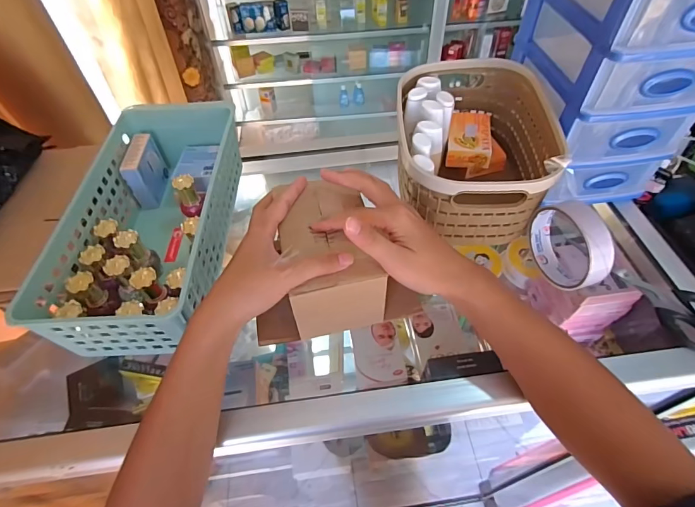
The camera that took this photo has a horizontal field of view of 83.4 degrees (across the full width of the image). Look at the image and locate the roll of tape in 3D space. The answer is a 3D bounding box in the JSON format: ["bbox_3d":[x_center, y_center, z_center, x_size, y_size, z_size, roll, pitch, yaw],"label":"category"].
[{"bbox_3d":[0.216,-0.009,0.382,0.023,0.083,0.083,-15,53,-10],"label":"roll of tape"}]

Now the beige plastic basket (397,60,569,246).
[{"bbox_3d":[0.138,-0.121,0.456,0.156,0.101,0.214,0,51,2],"label":"beige plastic basket"}]

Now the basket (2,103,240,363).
[{"bbox_3d":[-0.199,-0.039,0.421,0.137,0.084,0.293,-2,51,1],"label":"basket"}]

